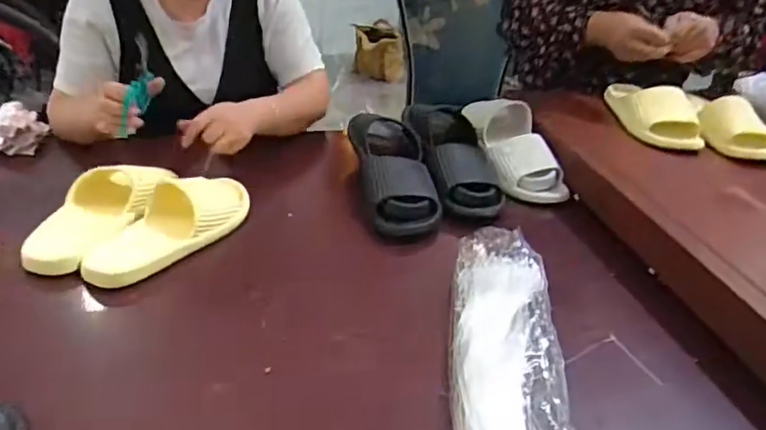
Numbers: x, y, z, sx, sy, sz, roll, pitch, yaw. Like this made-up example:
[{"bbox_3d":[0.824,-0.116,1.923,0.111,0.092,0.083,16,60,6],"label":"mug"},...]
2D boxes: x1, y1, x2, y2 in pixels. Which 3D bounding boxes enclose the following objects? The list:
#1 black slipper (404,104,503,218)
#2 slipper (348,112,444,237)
[{"bbox_3d":[0.117,-0.105,0.928,0.099,0.083,0.271,-8,53,-21],"label":"black slipper"},{"bbox_3d":[0.015,-0.065,0.905,0.114,0.092,0.261,-2,34,-12],"label":"slipper"}]

